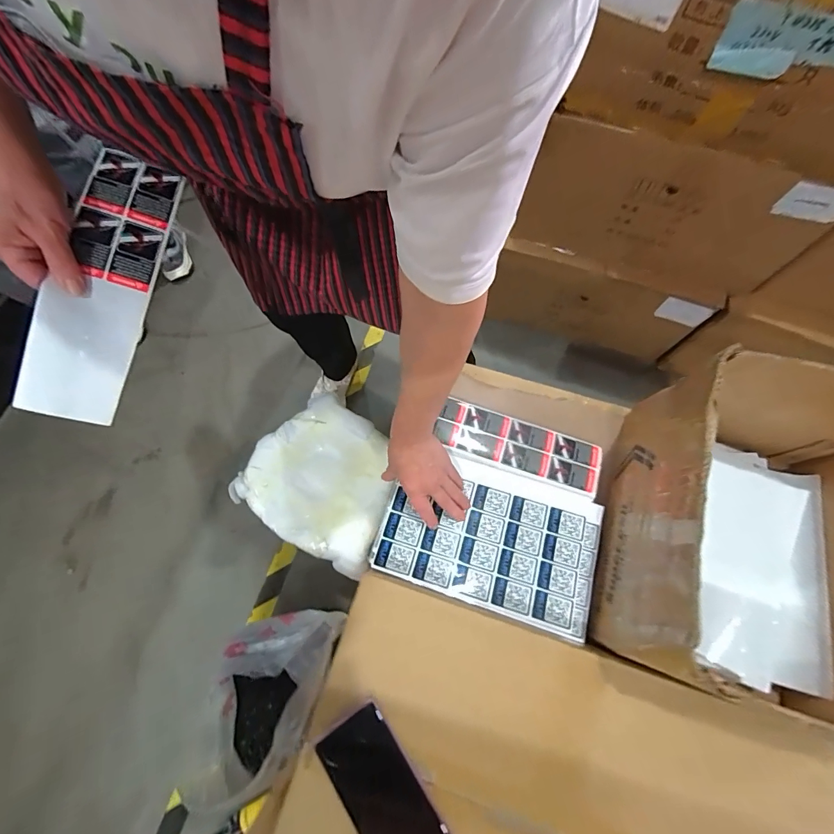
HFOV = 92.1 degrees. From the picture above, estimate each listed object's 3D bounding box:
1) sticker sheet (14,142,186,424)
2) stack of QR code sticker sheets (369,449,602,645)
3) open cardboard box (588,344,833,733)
[{"bbox_3d":[-0.301,-0.128,0.385,0.075,0.012,0.259,15,80,-25],"label":"sticker sheet"},{"bbox_3d":[0.101,0.159,0.550,0.286,0.023,0.187,17,74,7],"label":"stack of QR code sticker sheets"},{"bbox_3d":[0.392,0.122,0.471,0.263,0.255,0.350,16,73,5],"label":"open cardboard box"}]

